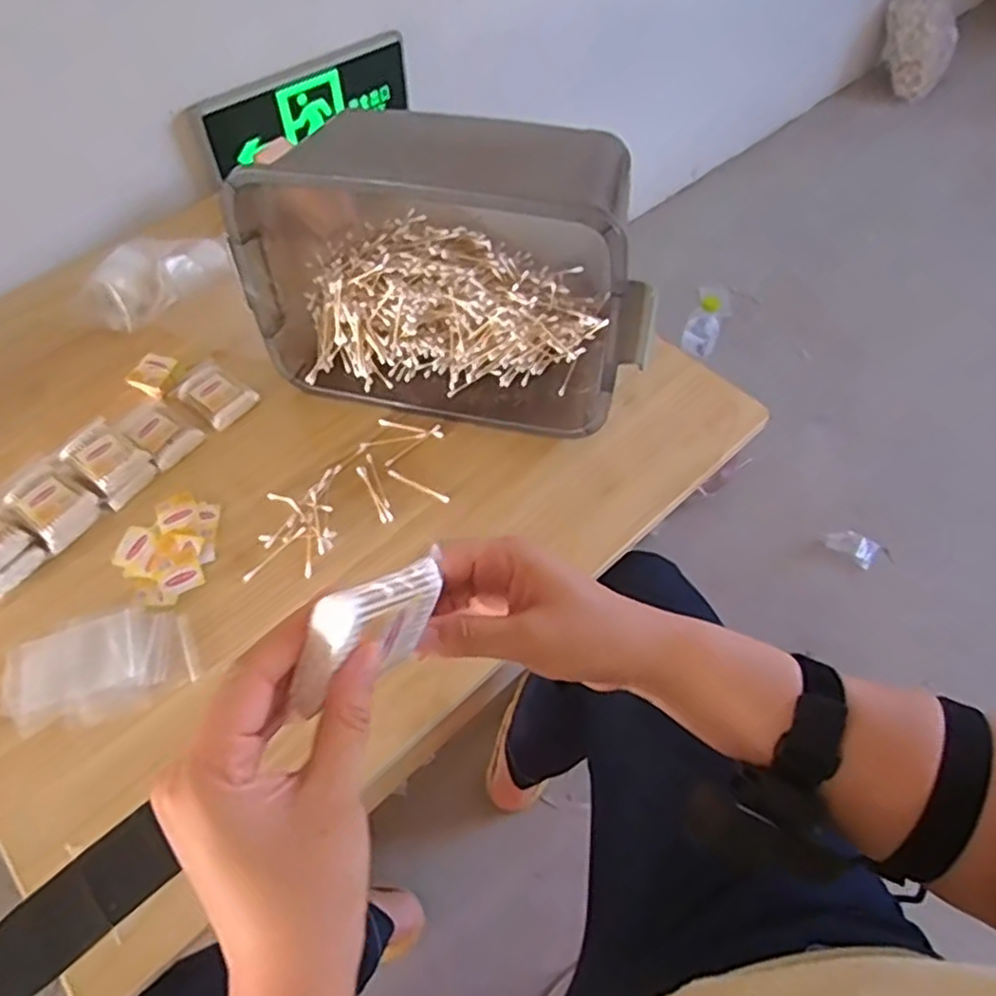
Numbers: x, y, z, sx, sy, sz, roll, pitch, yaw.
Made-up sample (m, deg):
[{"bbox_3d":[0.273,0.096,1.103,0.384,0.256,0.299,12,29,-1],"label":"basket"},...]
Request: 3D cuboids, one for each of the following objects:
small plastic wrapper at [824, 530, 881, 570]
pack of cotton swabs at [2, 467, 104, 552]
[{"bbox_3d":[0.626,0.085,1.283,0.084,0.022,0.051,32,61,22],"label":"small plastic wrapper"},{"bbox_3d":[-0.434,0.007,0.708,0.078,0.023,0.057,32,61,22],"label":"pack of cotton swabs"}]

